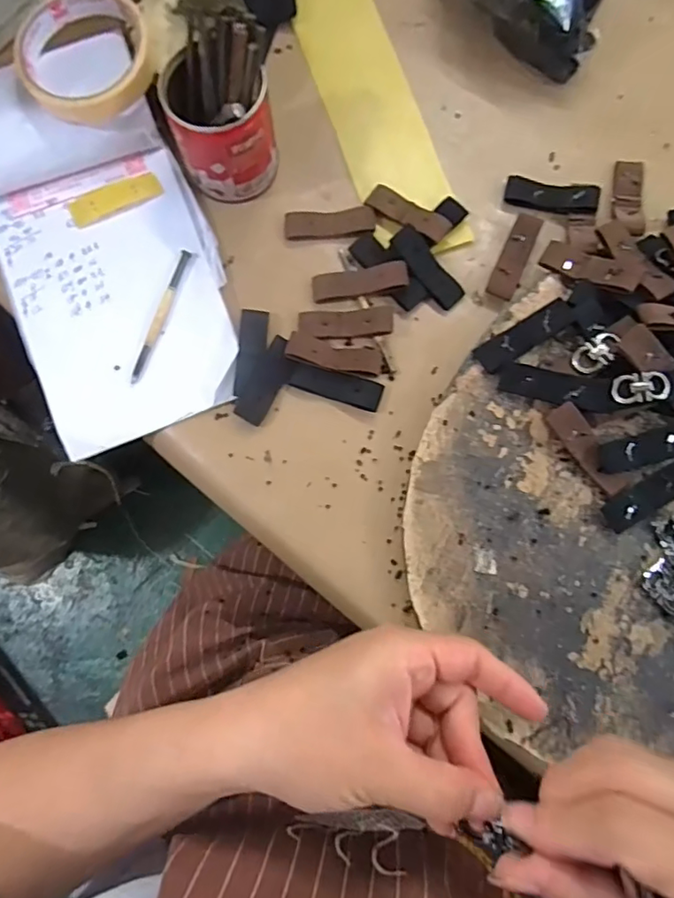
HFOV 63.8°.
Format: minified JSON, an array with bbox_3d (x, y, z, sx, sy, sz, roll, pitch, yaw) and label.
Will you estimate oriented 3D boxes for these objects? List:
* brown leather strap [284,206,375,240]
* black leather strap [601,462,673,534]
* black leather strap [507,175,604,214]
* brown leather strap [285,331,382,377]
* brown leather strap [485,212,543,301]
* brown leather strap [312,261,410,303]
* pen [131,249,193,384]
[{"bbox_3d":[-0.005,-0.157,0.374,0.061,0.004,0.021,-7,79,0],"label":"brown leather strap"},{"bbox_3d":[0.190,0.027,0.329,0.065,0.010,0.019,-30,80,-5],"label":"black leather strap"},{"bbox_3d":[0.151,-0.177,0.379,0.062,0.008,0.023,8,79,3],"label":"black leather strap"},{"bbox_3d":[-0.002,-0.063,0.358,0.062,0.008,0.021,12,79,3],"label":"brown leather strap"},{"bbox_3d":[0.122,-0.130,0.370,0.019,0.009,0.060,24,80,6],"label":"brown leather strap"},{"bbox_3d":[0.015,-0.115,0.368,0.064,0.009,0.020,-7,79,0],"label":"brown leather strap"},{"bbox_3d":[-0.119,-0.091,0.365,0.006,0.004,0.096,20,80,5],"label":"pen"}]

